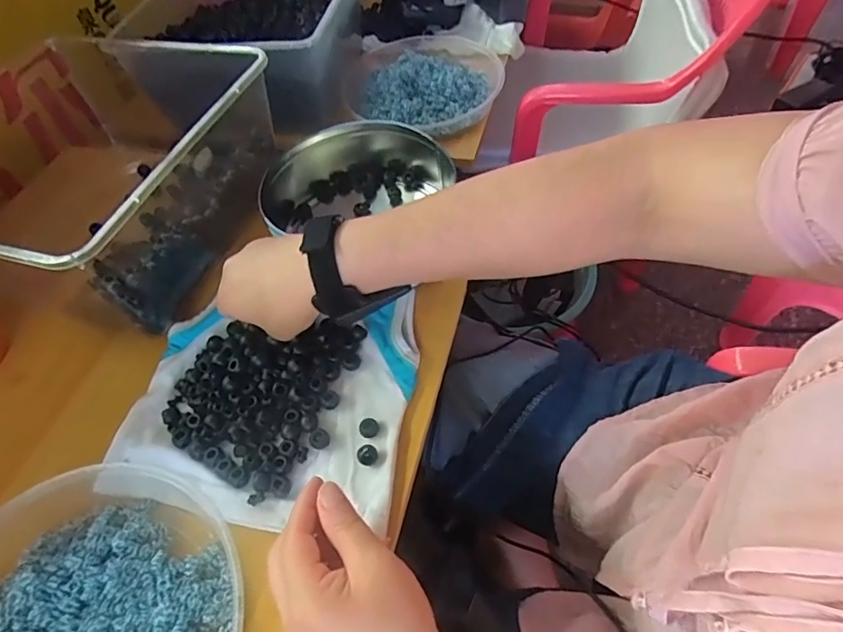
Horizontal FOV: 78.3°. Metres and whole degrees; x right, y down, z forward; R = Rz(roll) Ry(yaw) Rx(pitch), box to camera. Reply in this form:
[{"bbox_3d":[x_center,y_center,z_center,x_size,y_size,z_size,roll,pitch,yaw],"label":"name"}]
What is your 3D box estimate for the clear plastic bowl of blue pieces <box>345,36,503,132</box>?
[{"bbox_3d":[0.003,-0.356,0.778,0.228,0.048,0.245,-3,53,4],"label":"clear plastic bowl of blue pieces"}]

